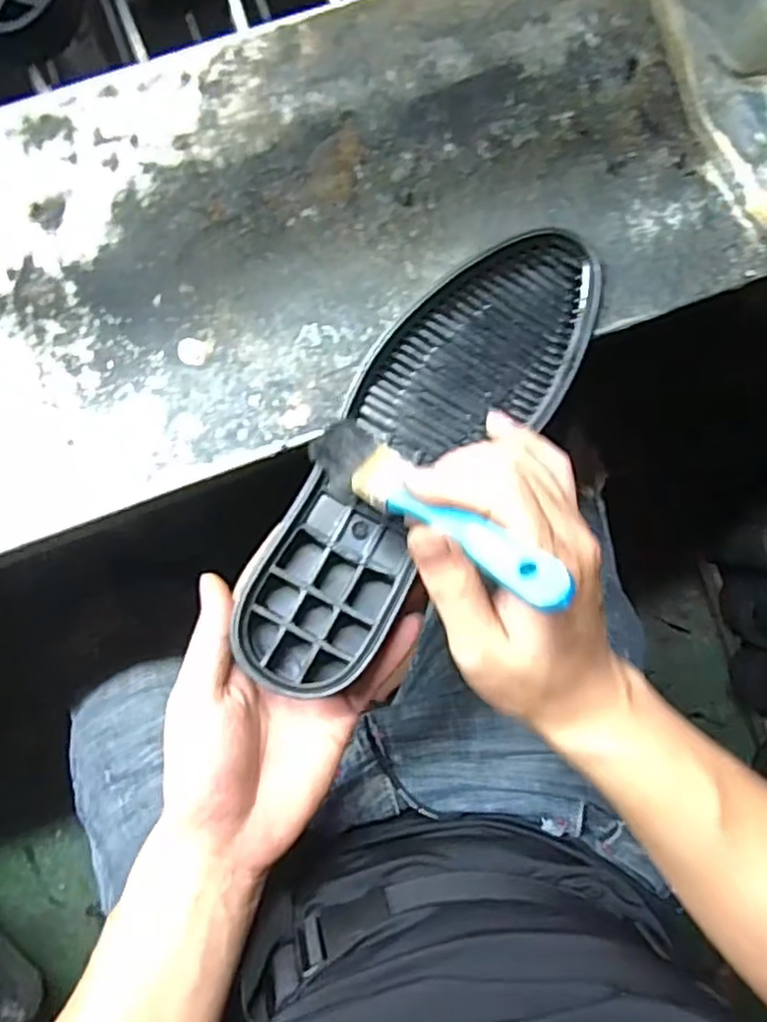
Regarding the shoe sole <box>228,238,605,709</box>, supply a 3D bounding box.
[{"bbox_3d":[0.019,-0.033,0.369,0.095,0.026,0.279,32,82,2],"label":"shoe sole"}]

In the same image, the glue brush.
[{"bbox_3d":[0.018,-0.003,0.309,0.031,0.012,0.157,-49,49,-6],"label":"glue brush"}]

